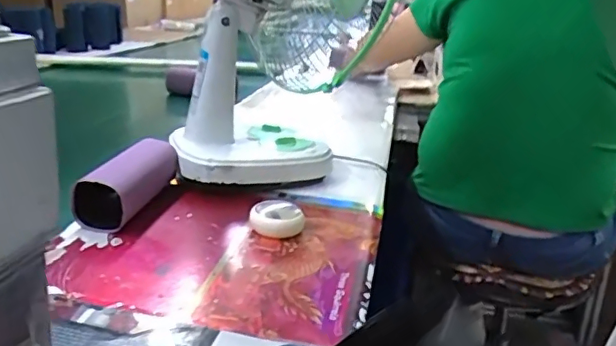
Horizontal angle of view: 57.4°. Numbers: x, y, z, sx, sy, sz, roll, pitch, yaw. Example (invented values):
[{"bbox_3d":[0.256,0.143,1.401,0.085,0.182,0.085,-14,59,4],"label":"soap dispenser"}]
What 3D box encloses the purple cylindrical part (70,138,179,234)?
[{"bbox_3d":[-0.209,0.011,0.669,0.062,0.064,0.170,7,20,7],"label":"purple cylindrical part"}]

